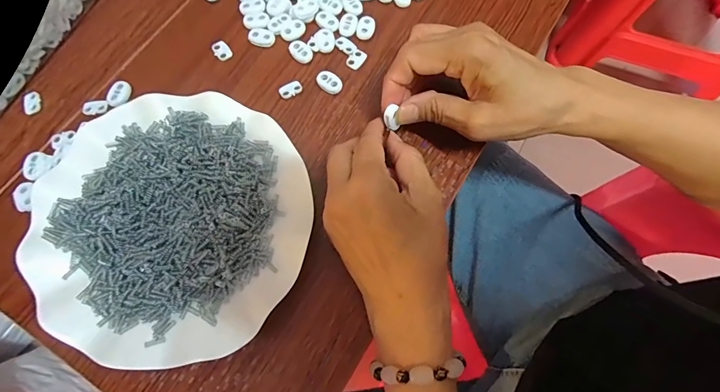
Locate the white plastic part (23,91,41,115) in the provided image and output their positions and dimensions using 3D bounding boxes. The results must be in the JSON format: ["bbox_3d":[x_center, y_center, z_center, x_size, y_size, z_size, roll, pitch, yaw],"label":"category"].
[{"bbox_3d":[-0.264,-0.075,0.314,0.012,0.004,0.019,-16,74,-6],"label":"white plastic part"}]

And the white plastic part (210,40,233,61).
[{"bbox_3d":[-0.117,-0.124,0.333,0.013,0.004,0.019,-43,78,-12],"label":"white plastic part"}]

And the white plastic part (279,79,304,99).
[{"bbox_3d":[-0.057,-0.088,0.322,0.020,0.004,0.013,-36,77,-11],"label":"white plastic part"}]

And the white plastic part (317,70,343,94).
[{"bbox_3d":[-0.025,-0.093,0.323,0.022,0.007,0.015,44,77,12],"label":"white plastic part"}]

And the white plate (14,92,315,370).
[{"bbox_3d":[-0.127,0.017,0.275,0.183,0.029,0.179,0,73,-1],"label":"white plate"}]

